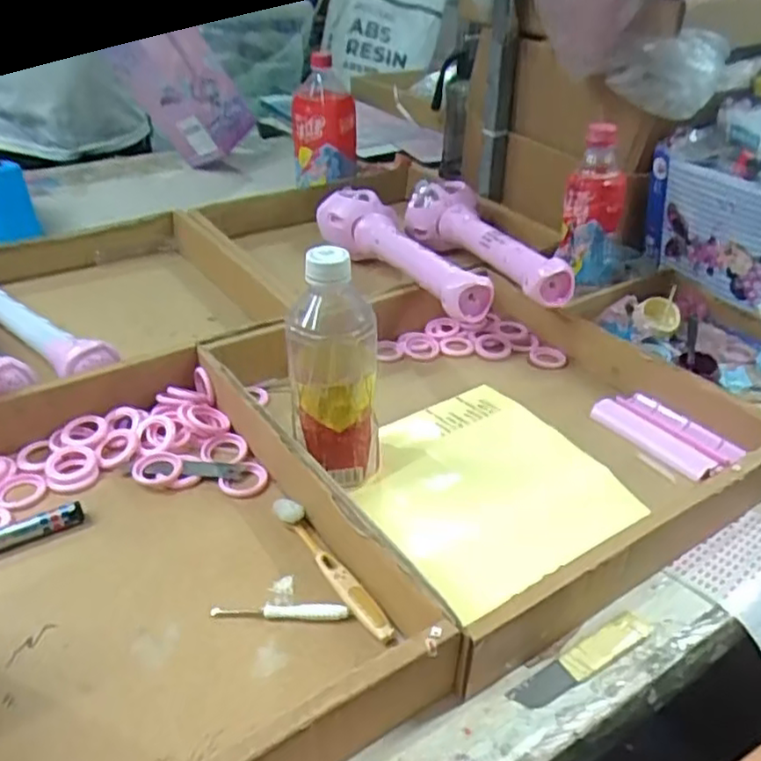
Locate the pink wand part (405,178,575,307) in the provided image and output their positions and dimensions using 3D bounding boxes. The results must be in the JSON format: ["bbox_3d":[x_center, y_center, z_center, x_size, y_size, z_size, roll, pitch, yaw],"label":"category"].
[{"bbox_3d":[0.114,-0.163,0.815,0.077,0.088,0.348,-13,37,-21],"label":"pink wand part"}]

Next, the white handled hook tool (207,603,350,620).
[{"bbox_3d":[-0.063,0.145,0.433,0.085,0.009,0.010,2,34,1],"label":"white handled hook tool"}]

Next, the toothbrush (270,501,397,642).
[{"bbox_3d":[-0.034,0.123,0.461,0.017,0.012,0.138,-21,40,-29],"label":"toothbrush"}]

